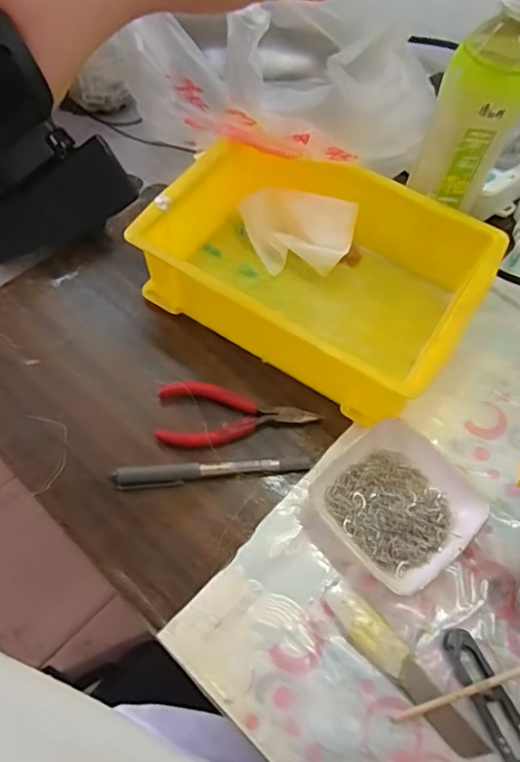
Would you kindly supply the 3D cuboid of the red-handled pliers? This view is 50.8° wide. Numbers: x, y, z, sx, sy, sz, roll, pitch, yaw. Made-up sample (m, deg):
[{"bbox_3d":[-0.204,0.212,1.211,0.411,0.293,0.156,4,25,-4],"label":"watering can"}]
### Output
[{"bbox_3d":[-0.016,0.024,0.404,0.113,0.016,0.049,-1,60,-5],"label":"red-handled pliers"}]

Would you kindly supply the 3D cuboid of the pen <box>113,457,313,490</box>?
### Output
[{"bbox_3d":[-0.032,0.062,0.380,0.133,0.007,0.015,-4,60,-7],"label":"pen"}]

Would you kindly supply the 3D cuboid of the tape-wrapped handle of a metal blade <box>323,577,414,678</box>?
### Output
[{"bbox_3d":[0.065,0.154,0.340,0.023,0.009,0.063,-34,68,-21],"label":"tape-wrapped handle of a metal blade"}]

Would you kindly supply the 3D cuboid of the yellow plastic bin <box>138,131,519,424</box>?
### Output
[{"bbox_3d":[0.045,-0.091,0.441,0.235,0.074,0.173,32,63,14],"label":"yellow plastic bin"}]

